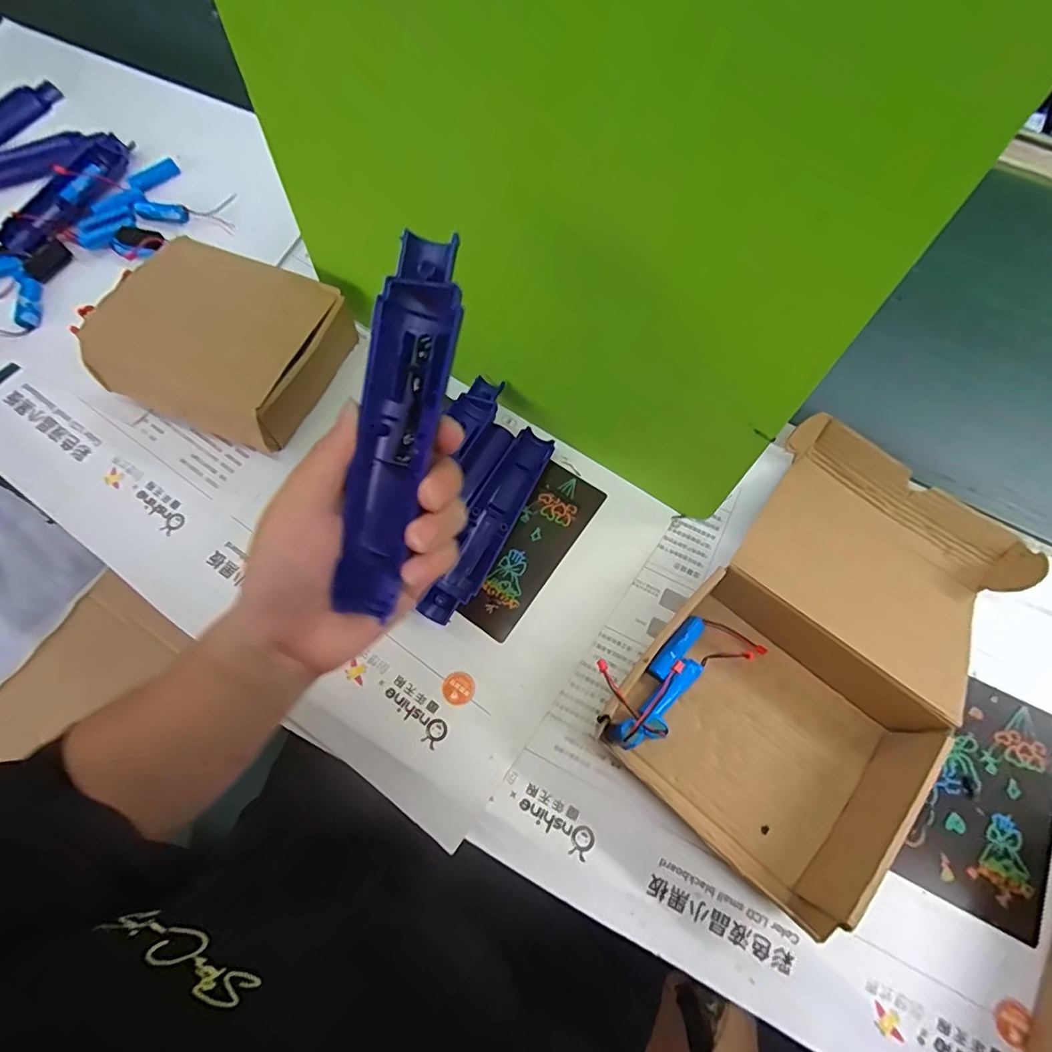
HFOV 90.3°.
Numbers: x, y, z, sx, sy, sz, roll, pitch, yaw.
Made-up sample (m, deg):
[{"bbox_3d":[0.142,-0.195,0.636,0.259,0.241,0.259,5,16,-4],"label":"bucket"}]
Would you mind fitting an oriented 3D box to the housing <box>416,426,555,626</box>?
[{"bbox_3d":[-0.029,-0.001,0.409,0.037,0.025,0.167,24,73,10],"label":"housing"}]

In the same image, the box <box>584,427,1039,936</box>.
[{"bbox_3d":[0.205,0.076,0.361,0.185,0.049,0.311,40,76,15],"label":"box"}]

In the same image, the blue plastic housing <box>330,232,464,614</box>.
[{"bbox_3d":[-0.056,-0.042,0.235,0.035,0.024,0.161,13,95,7],"label":"blue plastic housing"}]

